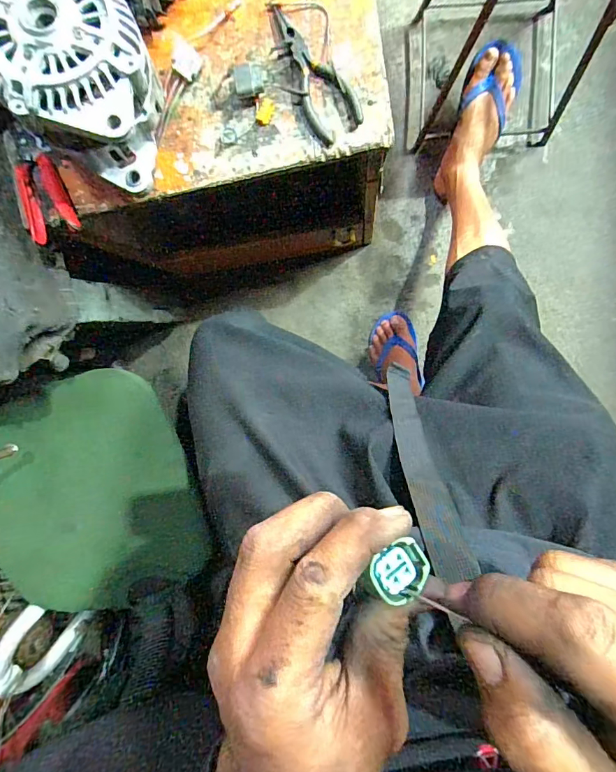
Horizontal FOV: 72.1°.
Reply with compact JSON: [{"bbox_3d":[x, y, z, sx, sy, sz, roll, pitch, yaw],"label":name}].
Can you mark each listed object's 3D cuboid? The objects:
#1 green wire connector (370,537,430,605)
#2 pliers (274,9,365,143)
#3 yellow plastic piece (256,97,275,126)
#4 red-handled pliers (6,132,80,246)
[{"bbox_3d":[0.035,0.076,0.174,0.024,0.017,0.019,-34,83,-22],"label":"green wire connector"},{"bbox_3d":[-0.001,-0.322,0.436,0.049,0.017,0.143,-34,92,9],"label":"pliers"},{"bbox_3d":[-0.045,-0.292,0.451,0.015,0.006,0.026,20,99,4],"label":"yellow plastic piece"},{"bbox_3d":[-0.307,-0.235,0.484,0.061,0.030,0.130,-15,95,8],"label":"red-handled pliers"}]

